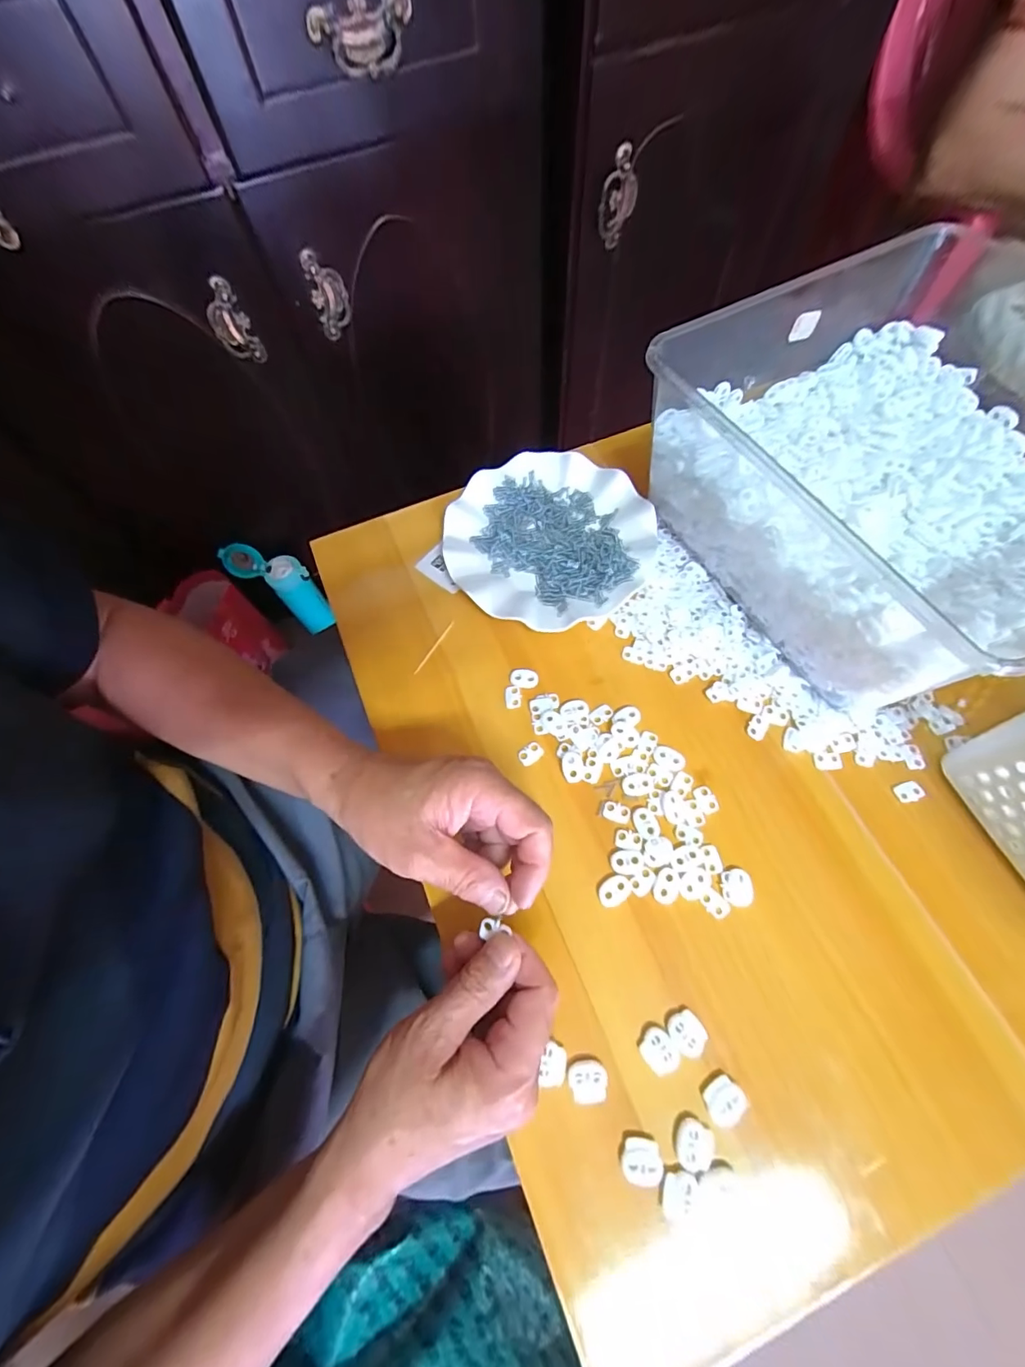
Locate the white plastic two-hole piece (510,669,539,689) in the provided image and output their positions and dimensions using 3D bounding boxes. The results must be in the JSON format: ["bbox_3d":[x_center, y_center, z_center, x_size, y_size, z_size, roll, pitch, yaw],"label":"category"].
[{"bbox_3d":[0.009,-0.004,0.393,0.023,0.006,0.014,8,68,7],"label":"white plastic two-hole piece"}]

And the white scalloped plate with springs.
[{"bbox_3d":[0.032,-0.130,0.436,0.178,0.022,0.176,-1,67,3],"label":"white scalloped plate with springs"}]

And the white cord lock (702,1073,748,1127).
[{"bbox_3d":[0.123,0.241,0.280,0.022,0.004,0.020,-34,70,-10],"label":"white cord lock"}]

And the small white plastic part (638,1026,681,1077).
[{"bbox_3d":[0.088,0.220,0.291,0.020,0.004,0.023,-37,70,-12],"label":"small white plastic part"}]

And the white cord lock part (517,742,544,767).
[{"bbox_3d":[0.014,0.053,0.369,0.019,0.004,0.014,-31,69,-9],"label":"white cord lock part"}]

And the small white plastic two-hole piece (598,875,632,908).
[{"bbox_3d":[0.069,0.139,0.327,0.023,0.004,0.016,-31,69,-9],"label":"small white plastic two-hole piece"}]

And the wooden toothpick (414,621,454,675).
[{"bbox_3d":[-0.067,-0.031,0.411,0.004,0.004,0.056,29,72,14],"label":"wooden toothpick"}]

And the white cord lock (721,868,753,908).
[{"bbox_3d":[0.151,0.136,0.325,0.020,0.004,0.023,-2,67,3],"label":"white cord lock"}]

